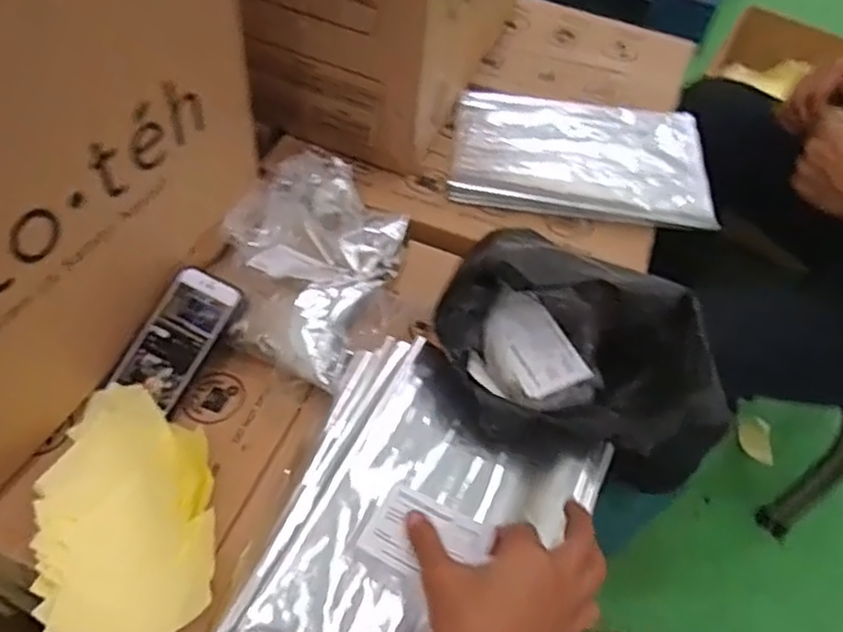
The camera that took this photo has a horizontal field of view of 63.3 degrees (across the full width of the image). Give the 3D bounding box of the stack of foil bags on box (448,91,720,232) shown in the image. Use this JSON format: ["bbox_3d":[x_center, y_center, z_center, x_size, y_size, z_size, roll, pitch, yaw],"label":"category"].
[{"bbox_3d":[0.192,-0.201,0.834,0.298,0.023,0.208,10,53,3],"label":"stack of foil bags on box"}]

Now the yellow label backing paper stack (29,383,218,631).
[{"bbox_3d":[-0.224,0.144,0.524,0.122,0.023,0.214,-11,55,-13],"label":"yellow label backing paper stack"}]

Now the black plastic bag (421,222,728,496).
[{"bbox_3d":[0.126,0.031,0.566,0.227,0.115,0.162,31,56,17],"label":"black plastic bag"}]

